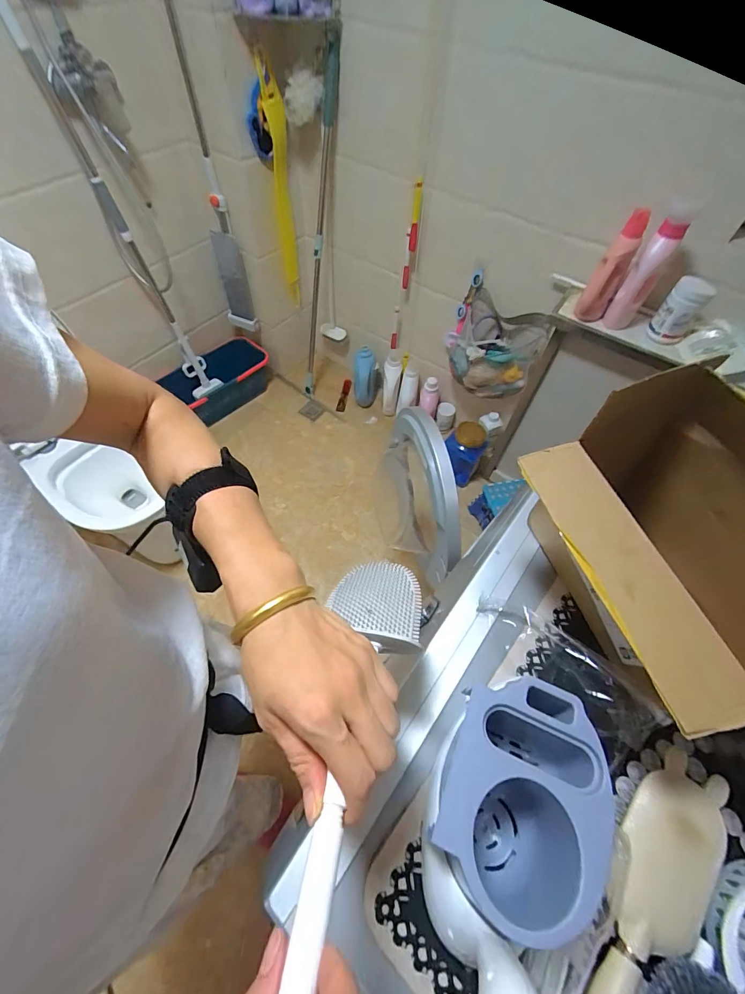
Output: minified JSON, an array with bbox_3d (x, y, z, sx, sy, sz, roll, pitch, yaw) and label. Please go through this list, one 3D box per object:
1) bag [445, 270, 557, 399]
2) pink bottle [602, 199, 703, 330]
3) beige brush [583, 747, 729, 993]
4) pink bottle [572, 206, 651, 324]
[{"bbox_3d":[0.424,-0.530,1.388,0.322,0.323,0.230,18,59,9],"label":"bag"},{"bbox_3d":[0.655,-0.538,0.919,0.068,0.259,0.050,36,64,18],"label":"pink bottle"},{"bbox_3d":[0.207,0.317,0.286,0.068,0.031,0.236,31,62,16],"label":"beige brush"},{"bbox_3d":[0.593,-0.559,0.950,0.072,0.223,0.091,31,62,16],"label":"pink bottle"}]

